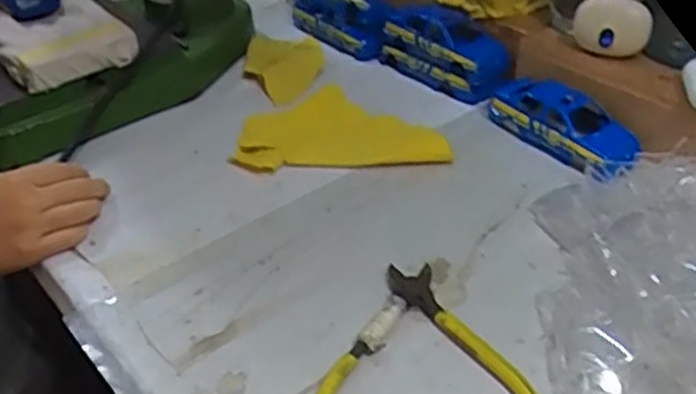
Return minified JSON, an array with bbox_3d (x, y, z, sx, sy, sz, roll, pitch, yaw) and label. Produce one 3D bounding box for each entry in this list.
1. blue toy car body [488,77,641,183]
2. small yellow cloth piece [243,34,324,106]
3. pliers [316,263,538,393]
[{"bbox_3d":[0.181,-0.060,0.601,0.059,0.034,0.138,-19,39,-20],"label":"blue toy car body"},{"bbox_3d":[-0.065,-0.134,0.735,0.078,0.023,0.117,-2,37,1],"label":"small yellow cloth piece"},{"bbox_3d":[0.045,0.087,0.432,0.129,0.013,0.134,-2,37,1],"label":"pliers"}]

